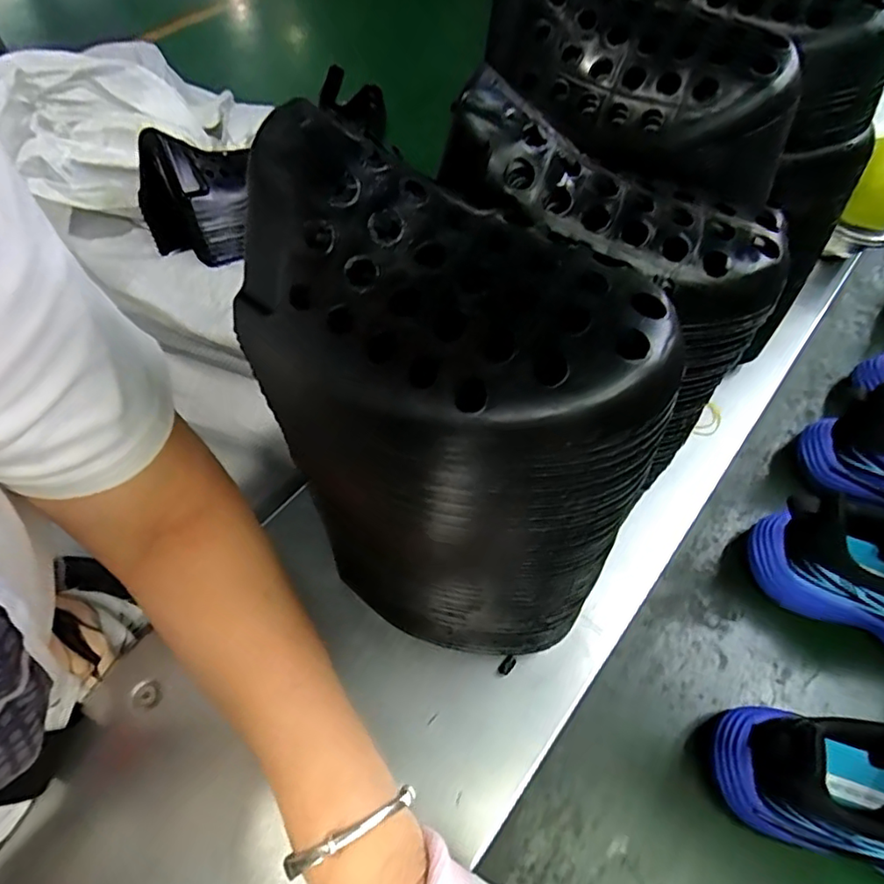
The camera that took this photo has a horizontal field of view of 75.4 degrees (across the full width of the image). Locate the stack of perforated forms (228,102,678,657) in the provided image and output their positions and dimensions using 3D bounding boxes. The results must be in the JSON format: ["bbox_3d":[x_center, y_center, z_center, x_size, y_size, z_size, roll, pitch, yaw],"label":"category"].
[{"bbox_3d":[-0.001,0.015,0.258,0.153,0.249,0.086,40,67,19],"label":"stack of perforated forms"}]

